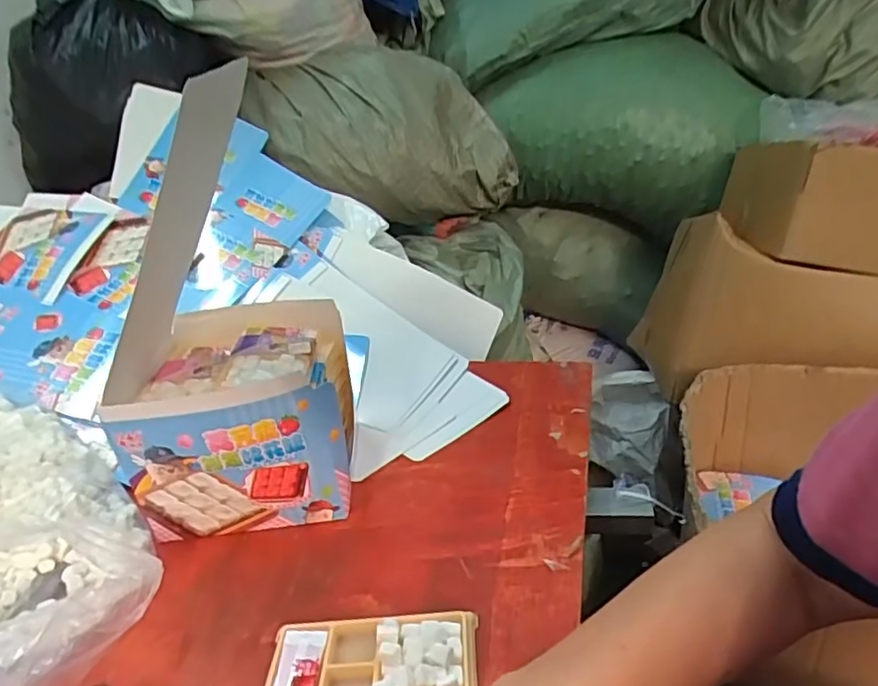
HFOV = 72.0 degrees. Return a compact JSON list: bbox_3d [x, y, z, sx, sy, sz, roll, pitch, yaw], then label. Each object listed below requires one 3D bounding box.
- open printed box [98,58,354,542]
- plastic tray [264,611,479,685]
[{"bbox_3d":[-0.171,0.067,0.554,0.169,0.152,0.159,-8,26,-2],"label":"open printed box"},{"bbox_3d":[-0.043,0.207,0.384,0.133,0.021,0.076,-6,26,3],"label":"plastic tray"}]

